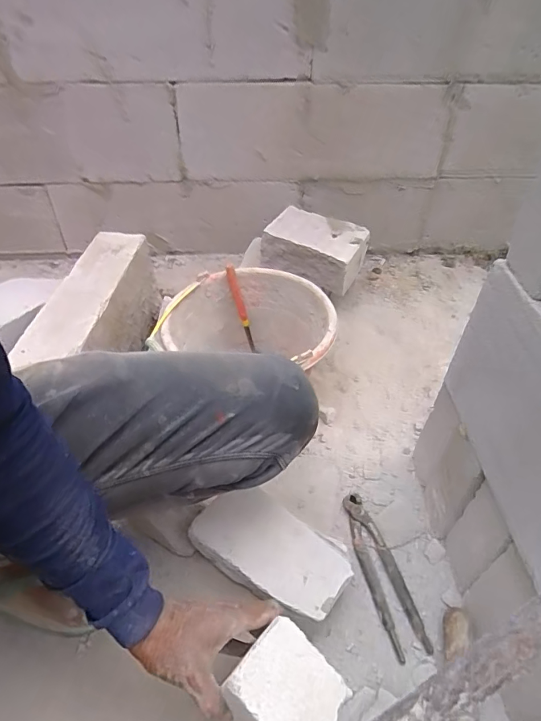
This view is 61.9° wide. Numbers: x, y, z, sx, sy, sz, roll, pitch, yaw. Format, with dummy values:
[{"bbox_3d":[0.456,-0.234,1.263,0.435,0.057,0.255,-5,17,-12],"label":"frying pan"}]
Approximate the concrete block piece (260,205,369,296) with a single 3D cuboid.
[{"bbox_3d":[0.099,-0.243,0.984,0.201,0.100,0.141,25,50,21],"label":"concrete block piece"}]

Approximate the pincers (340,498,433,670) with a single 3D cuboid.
[{"bbox_3d":[0.156,0.290,0.628,0.050,0.022,0.212,-9,46,-10],"label":"pincers"}]

